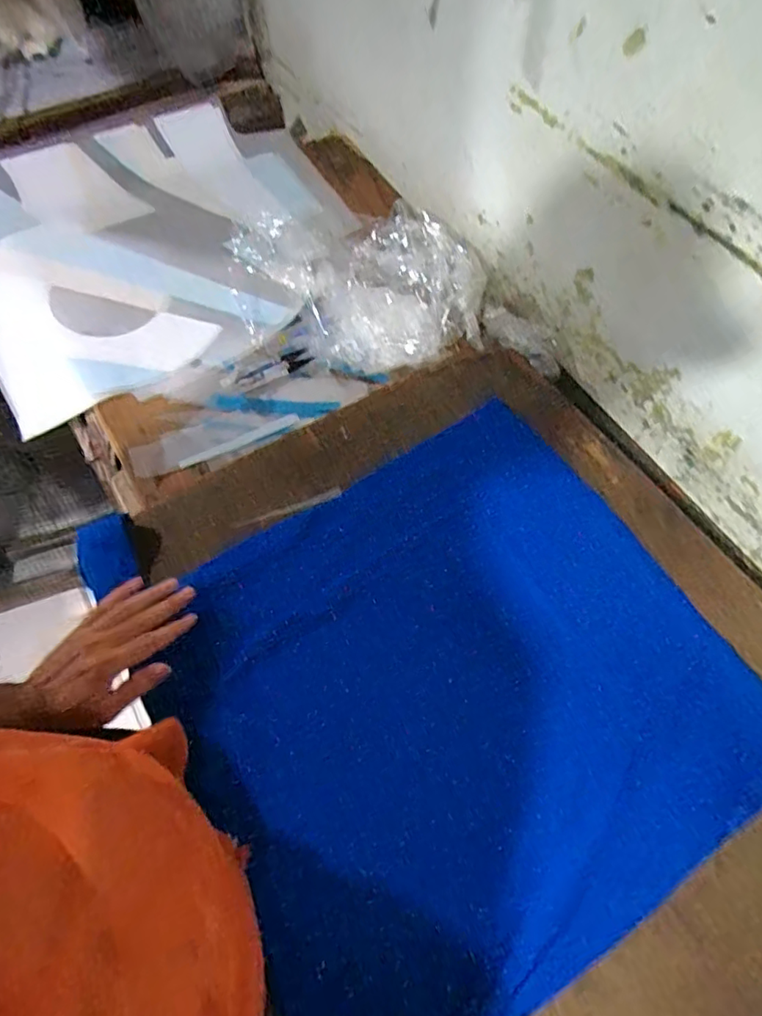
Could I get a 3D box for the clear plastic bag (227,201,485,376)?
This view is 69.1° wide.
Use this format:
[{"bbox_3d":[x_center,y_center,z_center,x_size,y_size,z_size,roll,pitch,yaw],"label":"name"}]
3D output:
[{"bbox_3d":[-0.030,-0.314,0.791,0.358,0.103,0.233,-4,61,-2],"label":"clear plastic bag"}]

